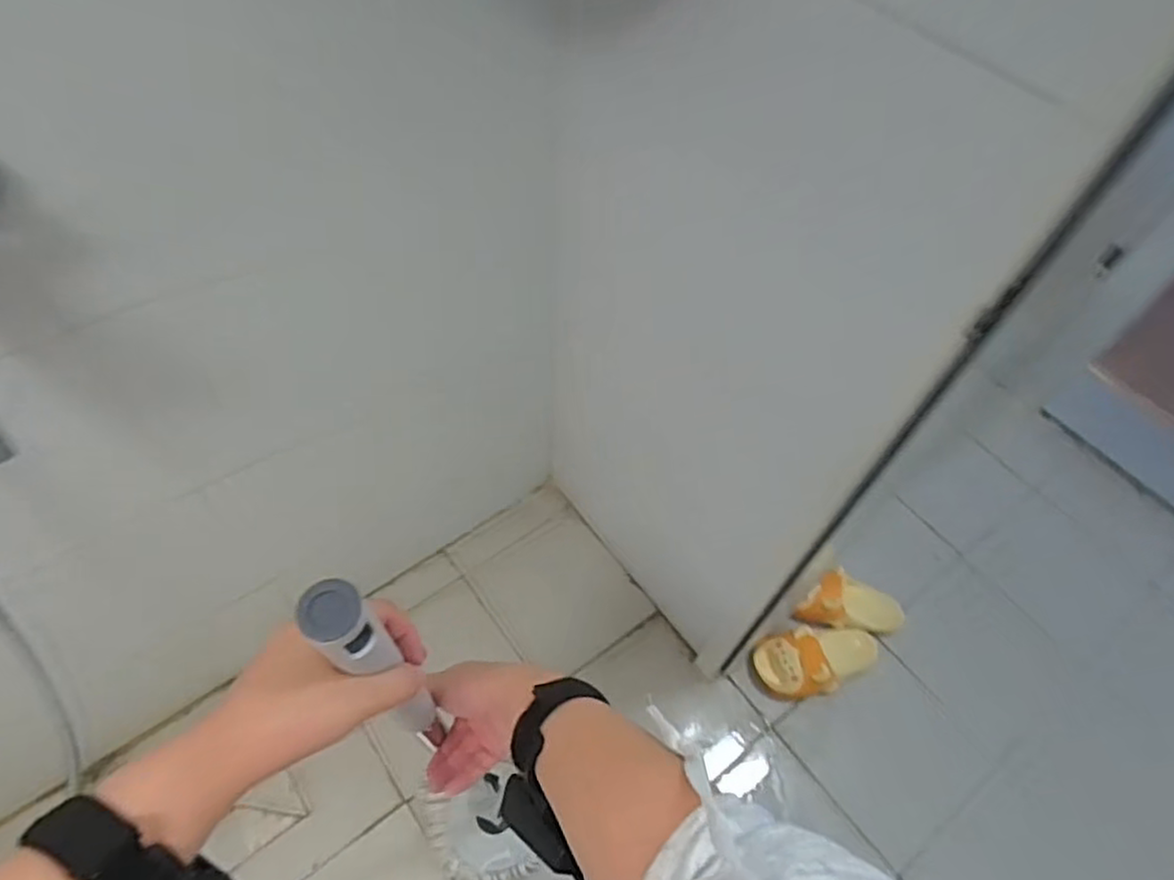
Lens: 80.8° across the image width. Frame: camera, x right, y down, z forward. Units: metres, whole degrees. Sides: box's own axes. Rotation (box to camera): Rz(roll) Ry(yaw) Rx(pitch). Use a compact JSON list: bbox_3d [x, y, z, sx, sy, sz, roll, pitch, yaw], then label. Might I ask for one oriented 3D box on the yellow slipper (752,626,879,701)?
[{"bbox_3d":[0.440,0.421,1.313,0.245,0.079,0.117,-5,54,-5],"label":"yellow slipper"}]

